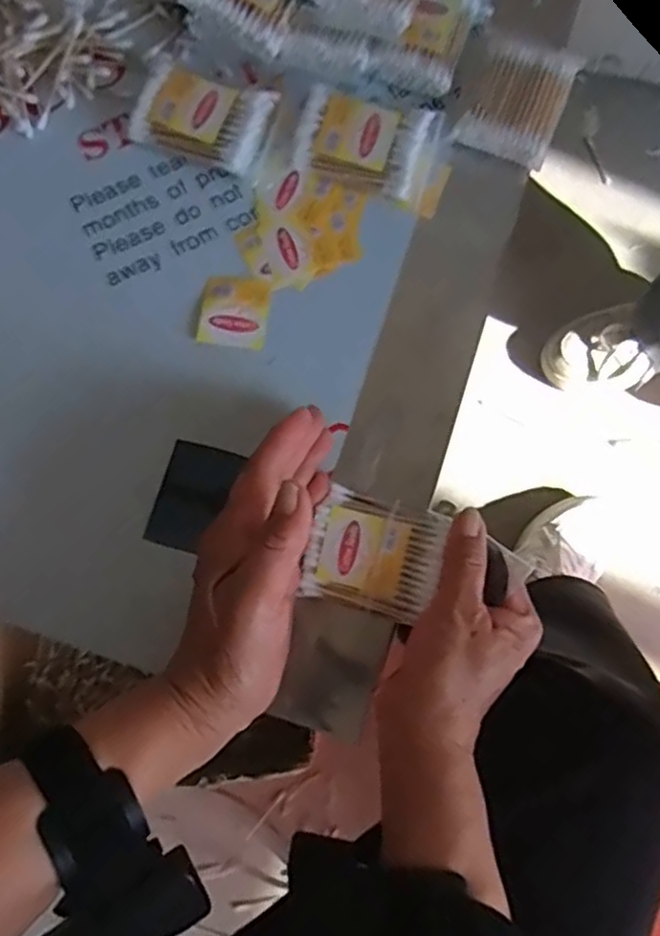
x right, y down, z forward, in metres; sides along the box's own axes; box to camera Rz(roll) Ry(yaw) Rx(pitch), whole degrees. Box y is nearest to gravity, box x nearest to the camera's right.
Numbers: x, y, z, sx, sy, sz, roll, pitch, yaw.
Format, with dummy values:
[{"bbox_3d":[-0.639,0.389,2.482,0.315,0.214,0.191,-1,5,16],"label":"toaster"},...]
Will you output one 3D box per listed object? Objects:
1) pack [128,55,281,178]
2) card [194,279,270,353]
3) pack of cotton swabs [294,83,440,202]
[{"bbox_3d":[-0.075,-0.217,0.431,0.079,0.023,0.056,19,77,6],"label":"pack"},{"bbox_3d":[-0.056,-0.092,0.414,0.040,0.004,0.043,7,77,-3],"label":"card"},{"bbox_3d":[0.023,-0.200,0.424,0.078,0.020,0.058,17,76,5],"label":"pack of cotton swabs"}]

